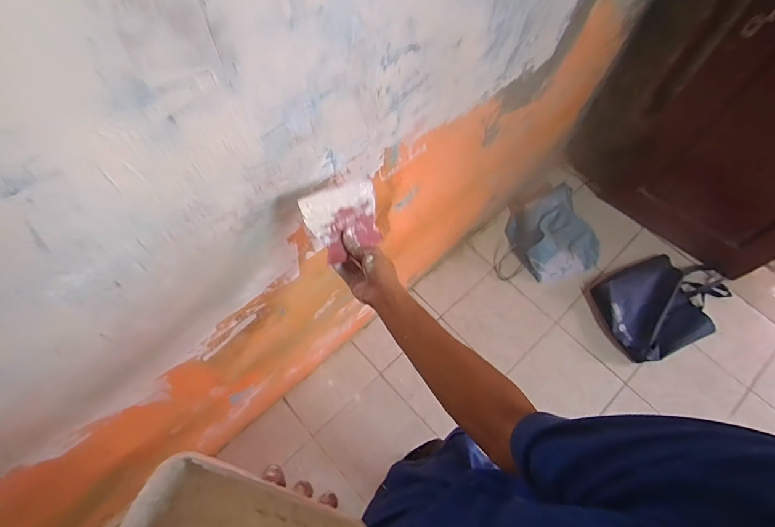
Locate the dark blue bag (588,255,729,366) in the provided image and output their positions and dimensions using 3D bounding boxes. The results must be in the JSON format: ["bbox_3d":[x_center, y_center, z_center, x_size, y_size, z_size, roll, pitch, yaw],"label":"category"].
[{"bbox_3d":[1.034,0.140,1.521,0.496,0.083,0.326,-22,67,-10],"label":"dark blue bag"}]

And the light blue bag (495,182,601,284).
[{"bbox_3d":[0.596,-0.115,1.582,0.413,0.084,0.365,-21,67,-10],"label":"light blue bag"}]

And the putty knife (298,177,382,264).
[{"bbox_3d":[-0.062,-0.063,0.600,0.116,0.101,0.008,-28,23,-31],"label":"putty knife"}]

